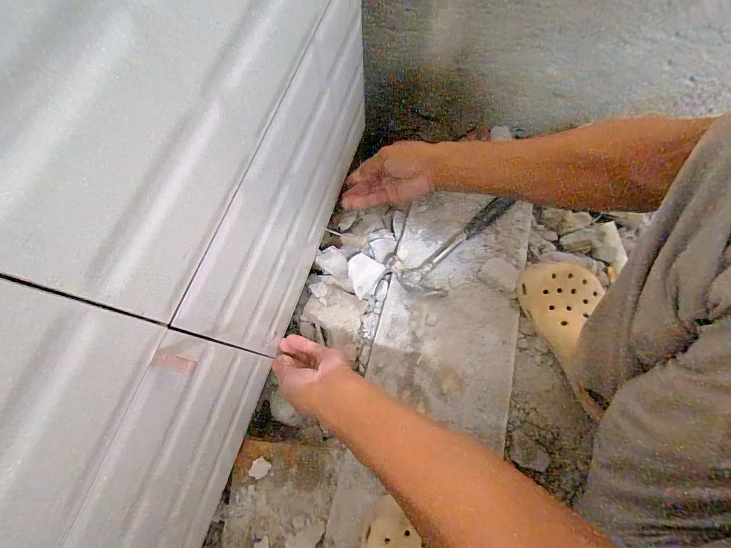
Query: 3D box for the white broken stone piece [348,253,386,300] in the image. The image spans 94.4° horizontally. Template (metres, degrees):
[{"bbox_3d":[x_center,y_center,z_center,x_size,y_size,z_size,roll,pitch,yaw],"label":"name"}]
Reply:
[{"bbox_3d":[-0.006,0.002,0.523,0.054,0.018,0.061,28,76,10],"label":"white broken stone piece"}]

